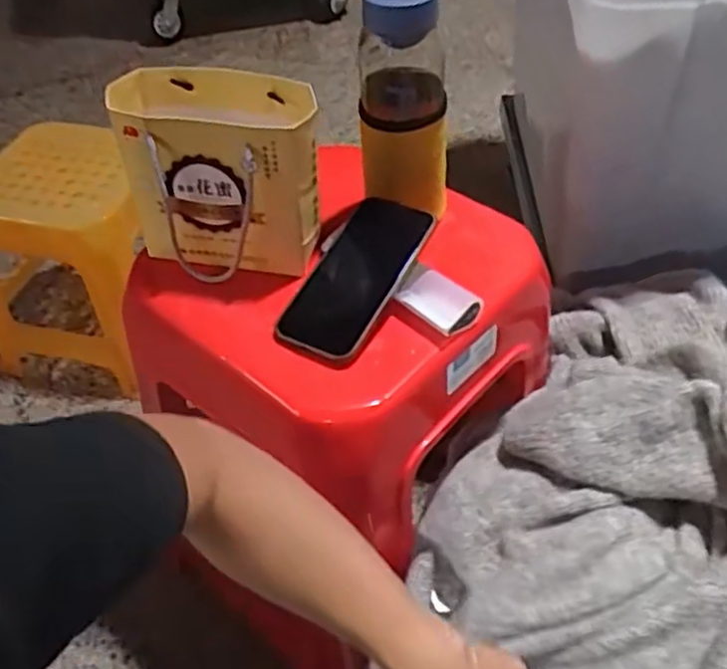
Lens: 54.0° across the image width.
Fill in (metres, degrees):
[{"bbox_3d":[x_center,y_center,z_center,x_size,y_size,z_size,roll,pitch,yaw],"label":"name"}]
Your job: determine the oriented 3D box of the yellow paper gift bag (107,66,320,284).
[{"bbox_3d":[-0.121,-0.140,0.623,0.168,0.154,0.105,-2,47,1],"label":"yellow paper gift bag"}]

